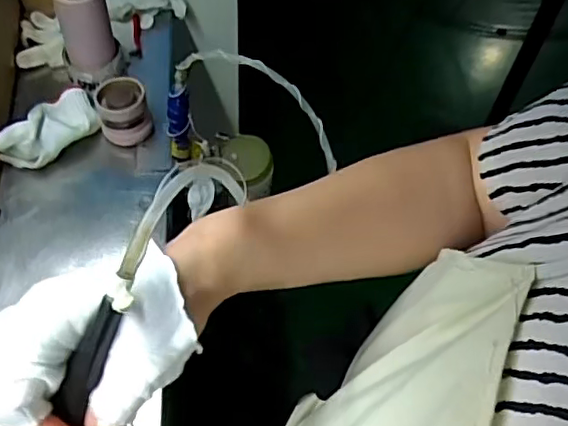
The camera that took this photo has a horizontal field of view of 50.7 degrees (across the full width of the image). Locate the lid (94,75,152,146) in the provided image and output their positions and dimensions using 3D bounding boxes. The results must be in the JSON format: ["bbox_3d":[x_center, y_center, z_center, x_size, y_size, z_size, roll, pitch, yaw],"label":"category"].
[{"bbox_3d":[-0.212,-0.134,0.802,0.059,0.083,0.058,0,56,0],"label":"lid"}]

